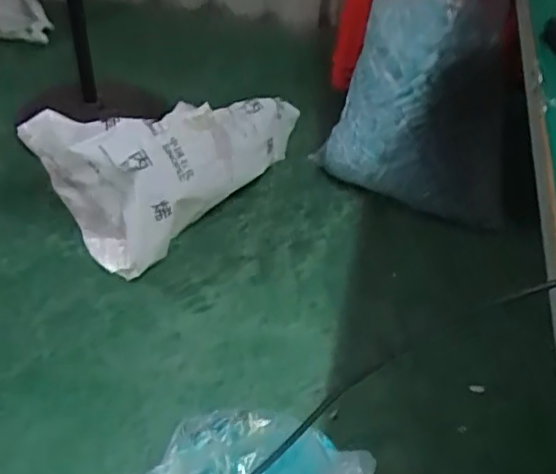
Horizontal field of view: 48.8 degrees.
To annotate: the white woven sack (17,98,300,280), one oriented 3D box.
[{"bbox_3d":[-0.211,-0.210,1.400,0.305,0.342,0.562,31,51,24],"label":"white woven sack"}]

